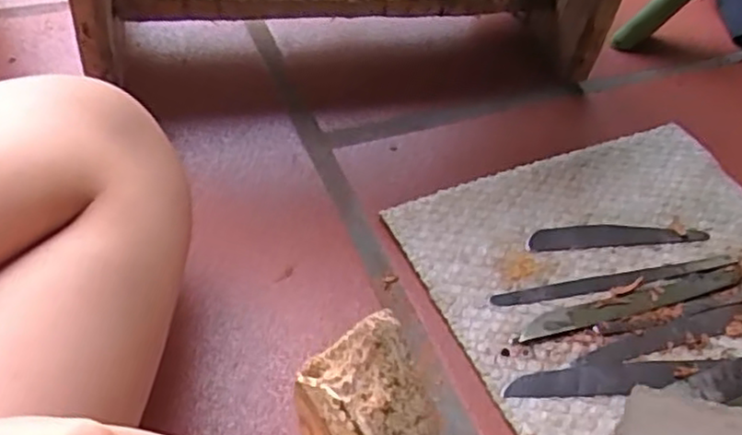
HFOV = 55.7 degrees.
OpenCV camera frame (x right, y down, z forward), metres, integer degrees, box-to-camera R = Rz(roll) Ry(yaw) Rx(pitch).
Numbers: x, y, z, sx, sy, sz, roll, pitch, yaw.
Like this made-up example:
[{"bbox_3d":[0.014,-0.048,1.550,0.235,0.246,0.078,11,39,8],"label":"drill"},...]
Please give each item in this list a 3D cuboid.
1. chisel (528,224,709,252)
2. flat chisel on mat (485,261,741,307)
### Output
[{"bbox_3d":[0.182,0.012,0.517,0.139,0.004,0.024,-2,47,-8],"label":"chisel"},{"bbox_3d":[0.171,0.046,0.488,0.184,0.005,0.013,-9,48,-13],"label":"flat chisel on mat"}]

